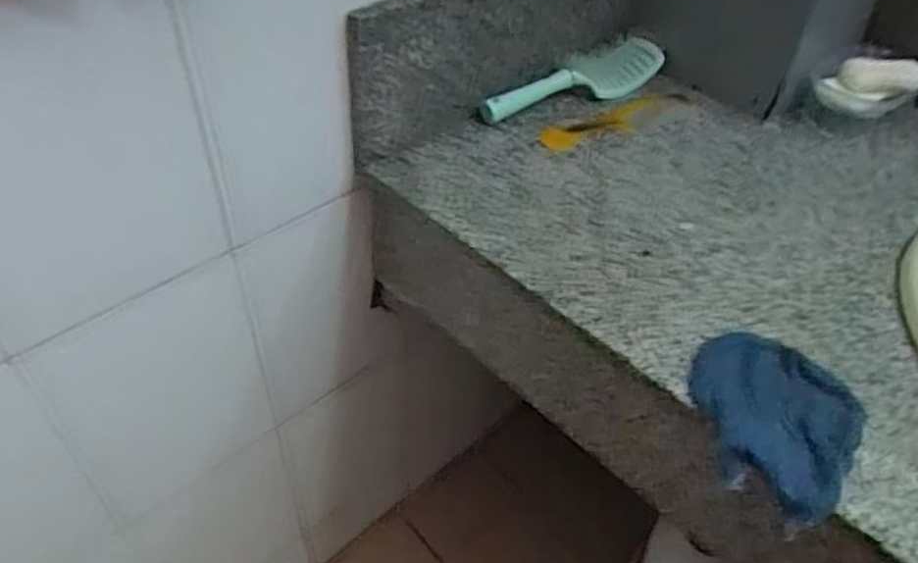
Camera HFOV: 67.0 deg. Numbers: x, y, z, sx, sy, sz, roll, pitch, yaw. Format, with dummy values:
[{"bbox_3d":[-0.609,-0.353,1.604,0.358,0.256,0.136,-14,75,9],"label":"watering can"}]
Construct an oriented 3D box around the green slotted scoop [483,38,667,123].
[{"bbox_3d":[0.134,-0.222,0.783,0.253,0.034,0.068,-32,61,-23],"label":"green slotted scoop"}]

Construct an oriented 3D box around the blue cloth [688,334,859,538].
[{"bbox_3d":[0.218,0.094,0.493,0.117,0.041,0.134,32,59,20],"label":"blue cloth"}]

